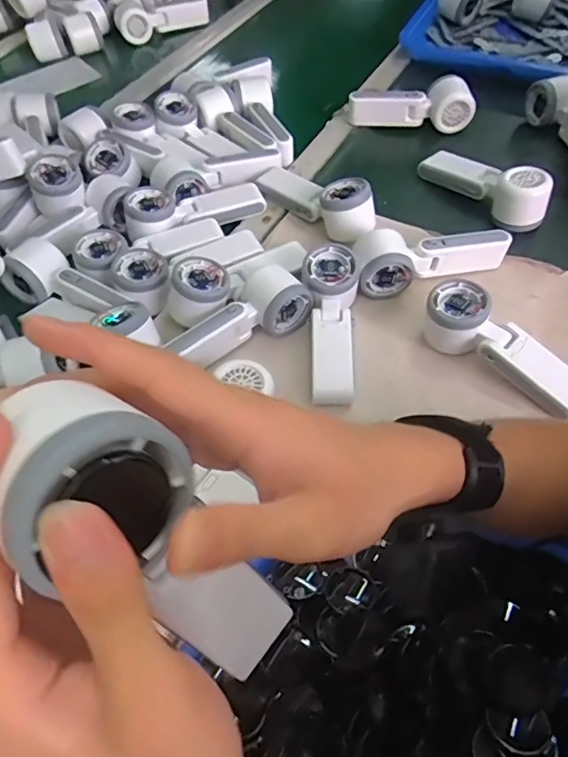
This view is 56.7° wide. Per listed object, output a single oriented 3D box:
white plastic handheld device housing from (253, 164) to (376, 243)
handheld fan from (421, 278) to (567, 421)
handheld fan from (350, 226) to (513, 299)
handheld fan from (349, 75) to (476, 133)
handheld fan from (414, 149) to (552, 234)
[{"bbox_3d":[0.035,-0.222,0.626,0.170,0.046,0.057,32,63,24],"label":"white plastic handheld device housing"},{"bbox_3d":[0.208,-0.028,0.499,0.167,0.051,0.058,37,65,26],"label":"handheld fan"},{"bbox_3d":[0.160,-0.132,0.572,0.171,0.052,0.059,-6,55,0],"label":"handheld fan"},{"bbox_3d":[0.176,-0.379,0.733,0.168,0.066,0.050,3,55,6],"label":"handheld fan"},{"bbox_3d":[0.240,-0.239,0.639,0.054,0.059,0.162,-35,60,-19],"label":"handheld fan"}]

